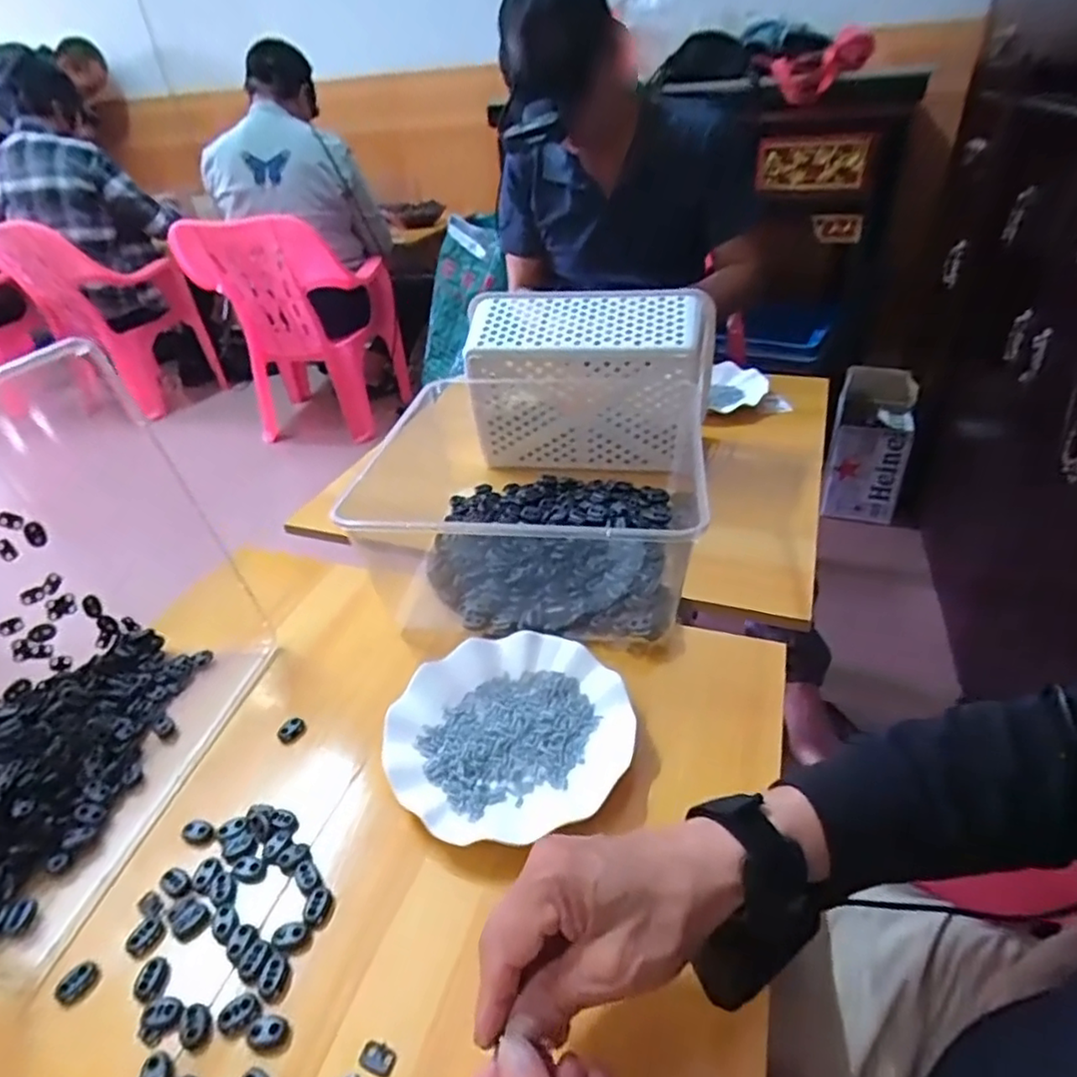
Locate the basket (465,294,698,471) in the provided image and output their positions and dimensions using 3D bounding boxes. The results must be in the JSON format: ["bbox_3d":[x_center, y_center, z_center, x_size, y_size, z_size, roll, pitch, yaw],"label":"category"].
[{"bbox_3d":[0.058,-0.183,0.802,0.273,0.188,0.107,4,36,13],"label":"basket"}]

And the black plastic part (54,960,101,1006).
[{"bbox_3d":[-0.272,0.263,0.384,0.017,0.006,0.022,21,43,32],"label":"black plastic part"}]

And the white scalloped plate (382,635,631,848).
[{"bbox_3d":[-0.023,0.143,0.498,0.176,0.019,0.179,-3,35,2],"label":"white scalloped plate"}]

